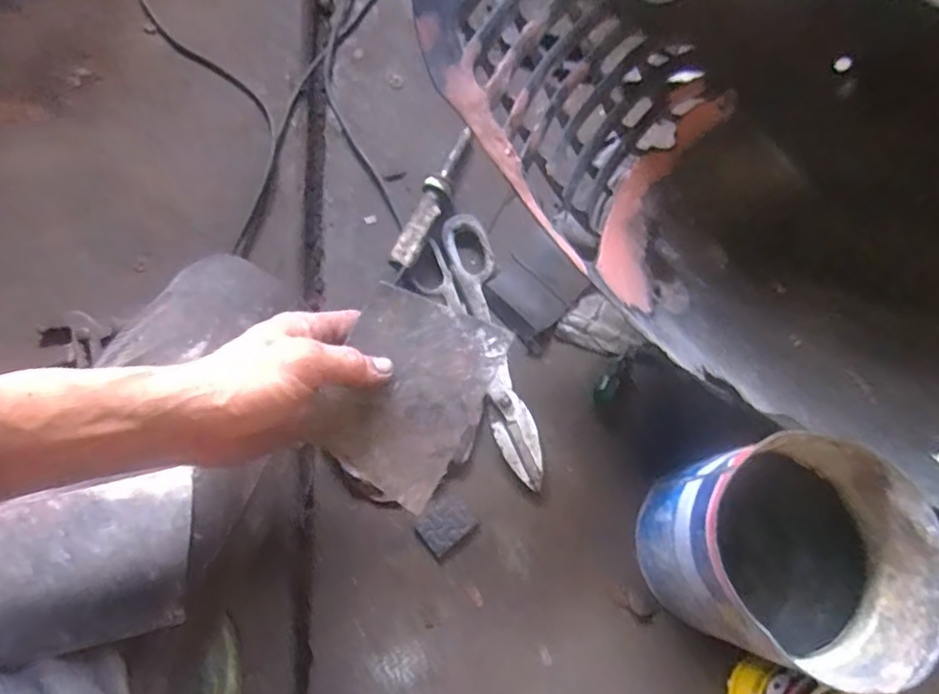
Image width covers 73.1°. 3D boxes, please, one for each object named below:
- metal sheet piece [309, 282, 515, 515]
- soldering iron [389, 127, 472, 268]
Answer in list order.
[{"bbox_3d":[-0.034,0.031,0.377,0.084,0.005,0.115,22,86,-8],"label":"metal sheet piece"},{"bbox_3d":[-0.038,-0.163,0.671,0.027,0.022,0.179,23,76,4],"label":"soldering iron"}]

